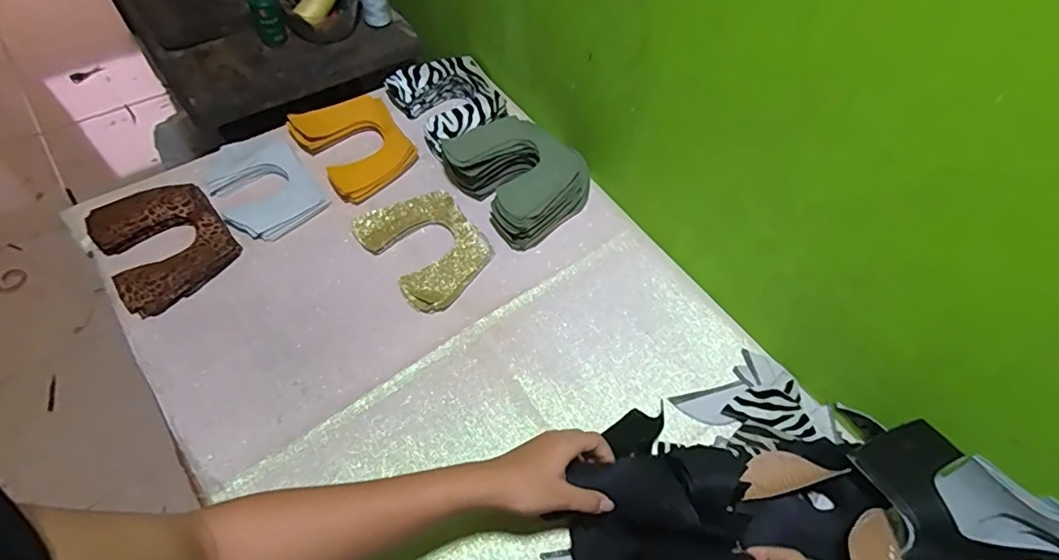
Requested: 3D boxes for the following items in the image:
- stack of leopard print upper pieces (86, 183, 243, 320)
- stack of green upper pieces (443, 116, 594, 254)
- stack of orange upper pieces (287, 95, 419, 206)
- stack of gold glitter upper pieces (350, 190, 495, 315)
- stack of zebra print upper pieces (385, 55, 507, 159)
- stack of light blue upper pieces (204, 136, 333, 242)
[{"bbox_3d":[-0.450,-0.049,0.672,0.134,0.030,0.168,-34,67,-23],"label":"stack of leopard print upper pieces"},{"bbox_3d":[-0.016,-0.150,0.745,0.177,0.067,0.172,40,63,19],"label":"stack of green upper pieces"},{"bbox_3d":[-0.239,-0.194,0.761,0.132,0.033,0.156,-35,74,-24],"label":"stack of orange upper pieces"},{"bbox_3d":[-0.134,-0.049,0.700,0.127,0.022,0.173,-36,67,-24],"label":"stack of gold glitter upper pieces"},{"bbox_3d":[-0.118,-0.265,0.818,0.136,0.056,0.158,-33,66,-22],"label":"stack of zebra print upper pieces"},{"bbox_3d":[-0.355,-0.126,0.723,0.115,0.030,0.156,-35,67,-23],"label":"stack of light blue upper pieces"}]

